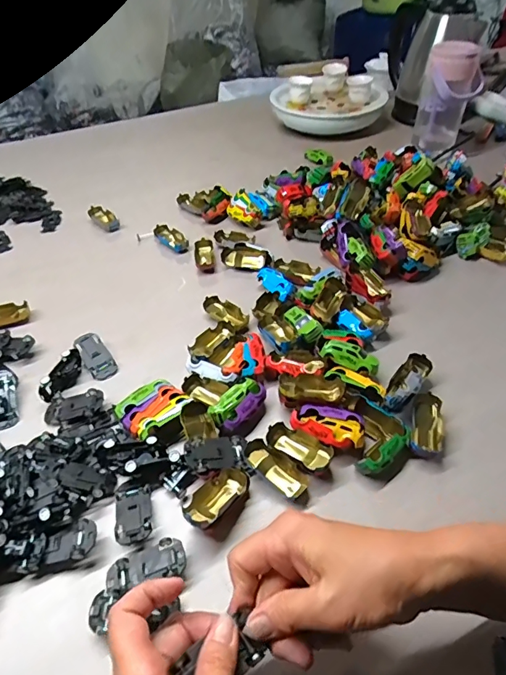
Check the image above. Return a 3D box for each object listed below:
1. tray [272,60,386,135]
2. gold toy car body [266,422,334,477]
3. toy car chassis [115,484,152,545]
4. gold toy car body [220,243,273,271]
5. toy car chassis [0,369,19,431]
[{"bbox_3d":[0.153,-0.503,0.939,0.227,0.069,0.218,25,52,25],"label":"tray"},{"bbox_3d":[0.043,0.108,0.426,0.062,0.023,0.031,28,53,27],"label":"gold toy car body"},{"bbox_3d":[-0.104,0.153,0.389,0.030,0.014,0.056,-11,46,-9],"label":"toy car chassis"},{"bbox_3d":[-0.008,-0.117,0.650,0.076,0.026,0.029,11,47,13],"label":"gold toy car body"},{"bbox_3d":[-0.272,0.067,0.483,0.030,0.012,0.070,-14,61,-11],"label":"toy car chassis"}]

